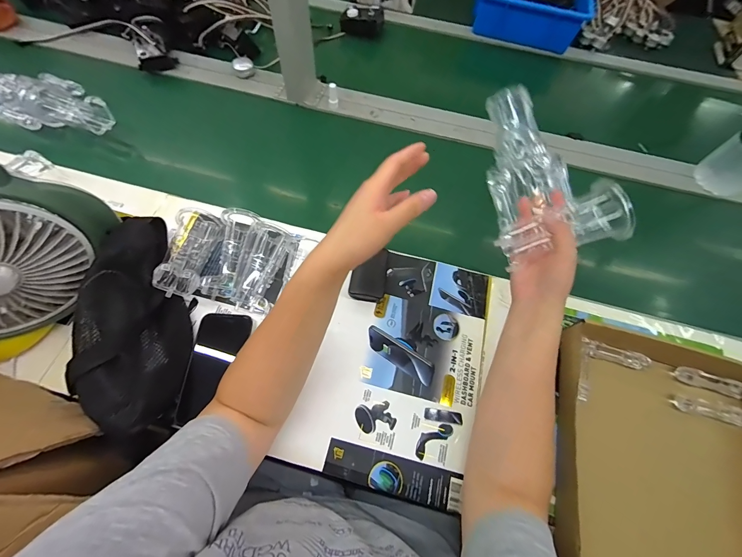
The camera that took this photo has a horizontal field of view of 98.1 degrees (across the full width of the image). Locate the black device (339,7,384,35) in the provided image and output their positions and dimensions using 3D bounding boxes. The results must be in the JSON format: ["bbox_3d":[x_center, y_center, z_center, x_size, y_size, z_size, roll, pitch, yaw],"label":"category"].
[{"bbox_3d":[-0.022,-0.643,0.802,0.109,0.047,0.047,-1,65,-4],"label":"black device"}]

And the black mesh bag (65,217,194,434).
[{"bbox_3d":[-0.308,0.057,0.420,0.121,0.075,0.265,-14,67,-10],"label":"black mesh bag"}]

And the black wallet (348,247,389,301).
[{"bbox_3d":[-0.002,-0.008,0.517,0.053,0.015,0.094,9,65,1],"label":"black wallet"}]

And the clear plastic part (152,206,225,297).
[{"bbox_3d":[-0.264,-0.046,0.472,0.057,0.052,0.144,1,51,-3],"label":"clear plastic part"}]

